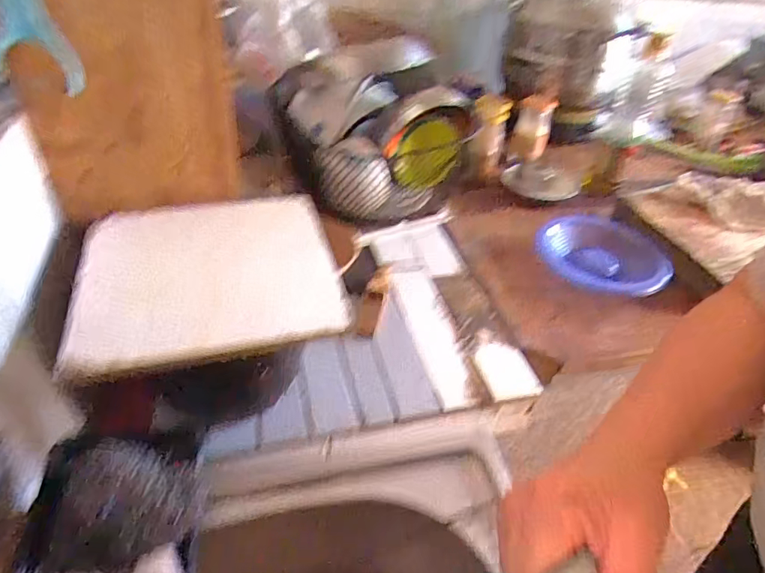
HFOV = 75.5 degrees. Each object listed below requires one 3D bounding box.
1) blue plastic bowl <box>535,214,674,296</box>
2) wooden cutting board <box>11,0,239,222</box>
[{"bbox_3d":[0.320,-0.052,0.725,0.177,0.032,0.151,19,41,16],"label":"blue plastic bowl"},{"bbox_3d":[-0.213,-0.172,0.413,0.162,0.246,0.030,-6,47,-14],"label":"wooden cutting board"}]

